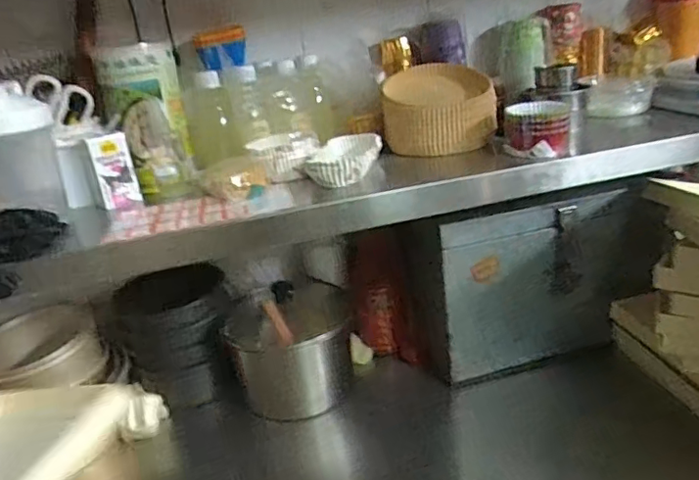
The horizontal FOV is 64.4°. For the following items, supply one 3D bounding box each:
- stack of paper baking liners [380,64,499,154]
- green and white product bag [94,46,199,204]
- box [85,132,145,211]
[{"bbox_3d":[0.123,-0.178,0.760,0.149,0.092,0.113,-4,23,7],"label":"stack of paper baking liners"},{"bbox_3d":[-0.258,-0.151,0.719,0.095,0.185,0.063,-14,24,-16],"label":"green and white product bag"},{"bbox_3d":[-0.297,-0.087,0.698,0.052,0.090,0.026,-16,25,-21],"label":"box"}]

